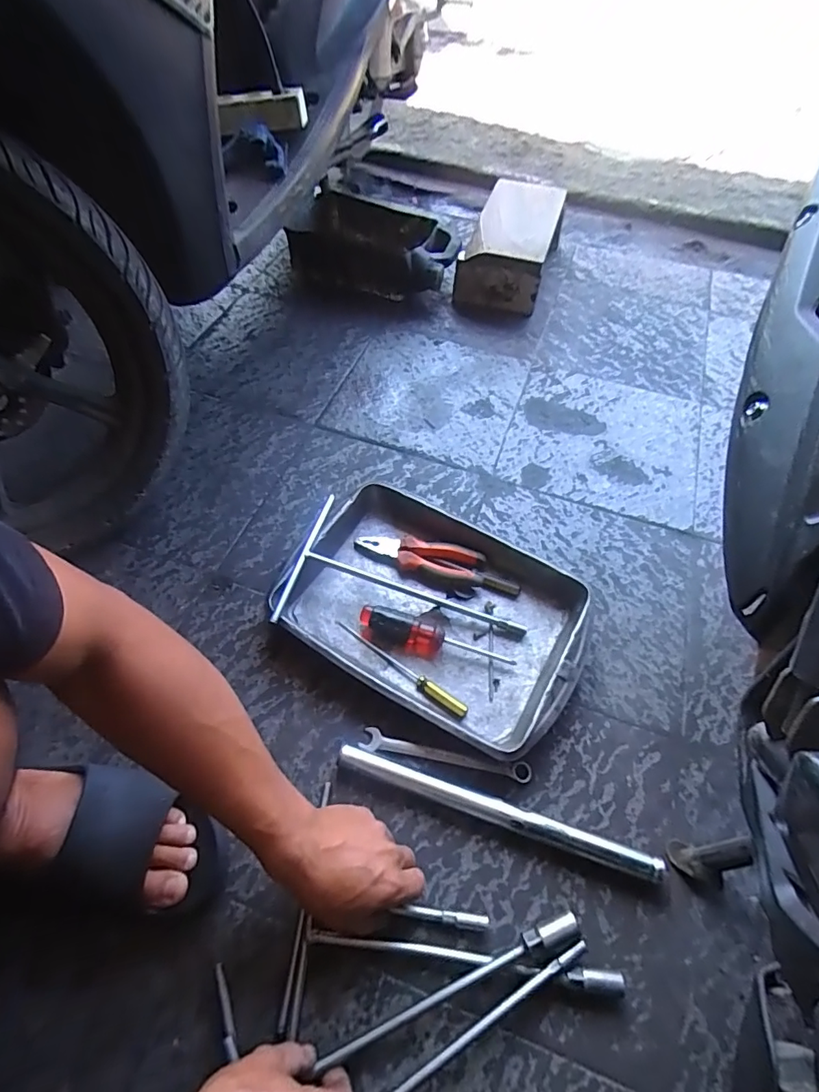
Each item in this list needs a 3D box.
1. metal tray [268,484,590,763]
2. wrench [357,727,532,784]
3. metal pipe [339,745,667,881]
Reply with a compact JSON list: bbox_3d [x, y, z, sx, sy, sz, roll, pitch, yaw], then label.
[{"bbox_3d":[0.028,0.075,0.628,0.348,0.048,0.246,27,60,14],"label":"metal tray"},{"bbox_3d":[0.039,0.227,0.550,0.183,0.008,0.022,10,57,4],"label":"wrench"},{"bbox_3d":[0.086,0.269,0.517,0.328,0.024,0.019,17,58,8],"label":"metal pipe"}]

